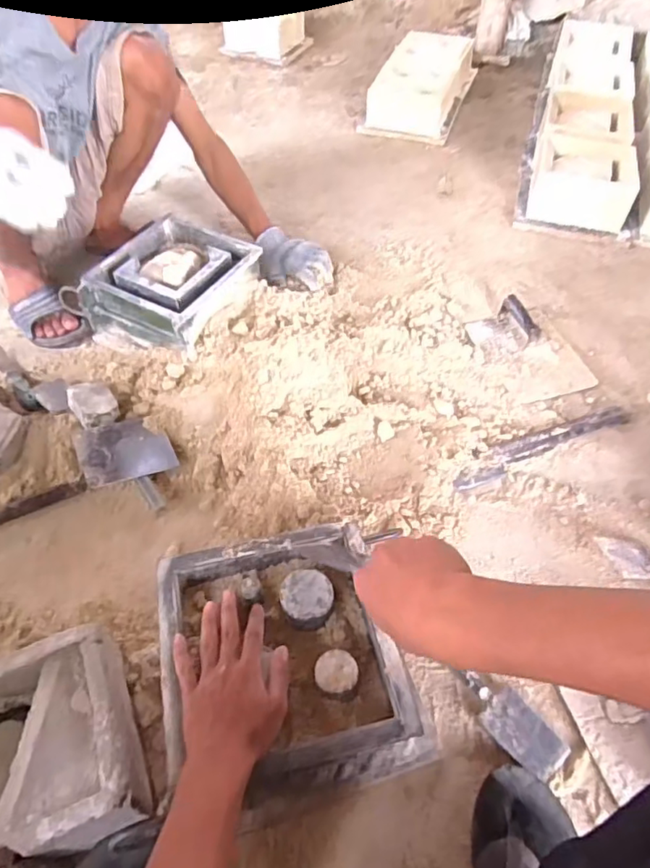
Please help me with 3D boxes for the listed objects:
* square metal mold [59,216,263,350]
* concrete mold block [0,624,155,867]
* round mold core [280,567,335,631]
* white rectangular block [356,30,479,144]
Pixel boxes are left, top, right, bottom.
[{"bbox_3d":[-0.291,-0.272,1.054,0.277,0.125,0.236,26,56,17],"label":"square metal mold"},{"bbox_3d":[-0.311,0.340,0.608,0.207,0.078,0.207,-19,54,-13],"label":"concrete mold block"},{"bbox_3d":[-0.020,0.189,0.658,0.059,0.034,0.059,1,51,-2],"label":"round mold core"},{"bbox_3d":[0.273,-0.982,1.605,0.232,0.123,0.414,16,54,13],"label":"white rectangular block"}]

